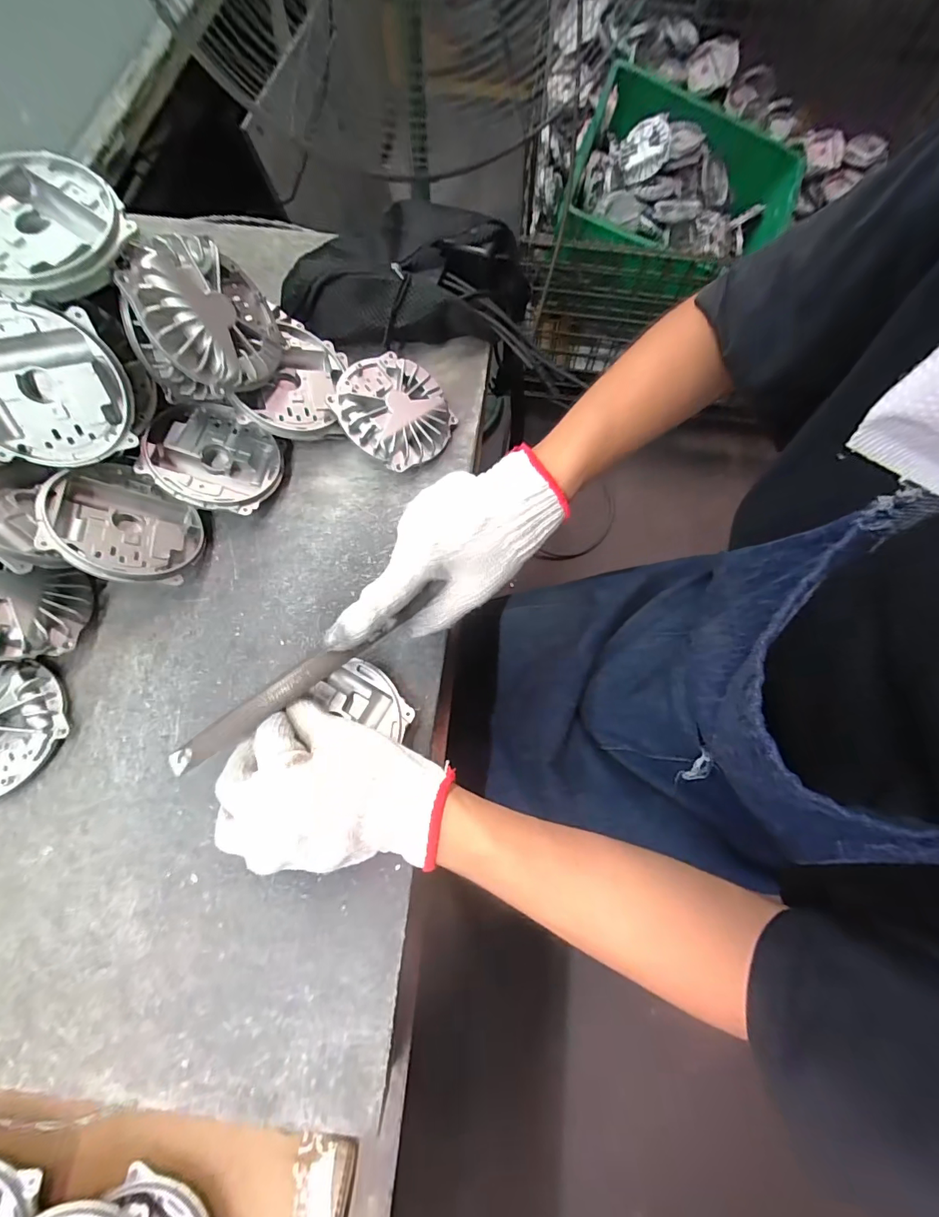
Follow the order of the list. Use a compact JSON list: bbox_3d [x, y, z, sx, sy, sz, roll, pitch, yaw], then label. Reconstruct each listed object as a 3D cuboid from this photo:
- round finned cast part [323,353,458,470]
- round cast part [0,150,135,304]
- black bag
[{"bbox_3d":[-0.072,-0.188,0.440,0.106,0.032,0.106,5,73,-17],"label":"round finned cast part"},{"bbox_3d":[-0.294,-0.257,0.311,0.106,0.021,0.104,2,76,-6],"label":"round cast part"},{"bbox_3d":[-0.066,-0.350,0.492,0.265,0.068,0.131,-5,72,-3],"label":"black bag"}]

